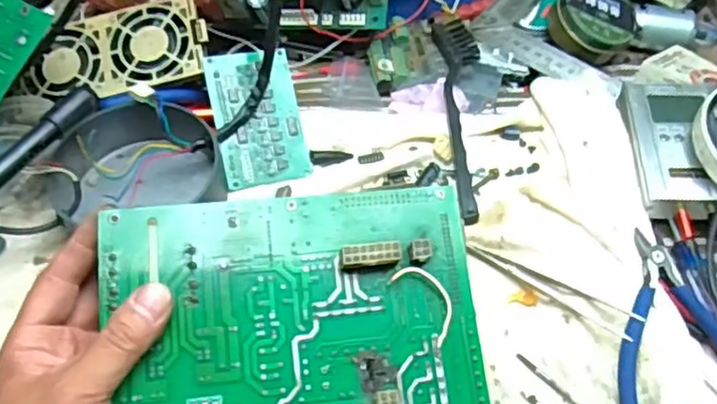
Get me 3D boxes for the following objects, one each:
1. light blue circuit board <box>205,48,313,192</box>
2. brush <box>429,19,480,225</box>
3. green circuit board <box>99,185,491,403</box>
[{"bbox_3d":[-0.070,-0.060,0.474,0.060,0.009,0.097,-11,84,-17],"label":"light blue circuit board"},{"bbox_3d":[0.081,-0.067,0.489,0.034,0.020,0.184,-2,52,-4],"label":"brush"},{"bbox_3d":[-0.028,0.072,0.339,0.184,0.012,0.156,-5,74,-10],"label":"green circuit board"}]

